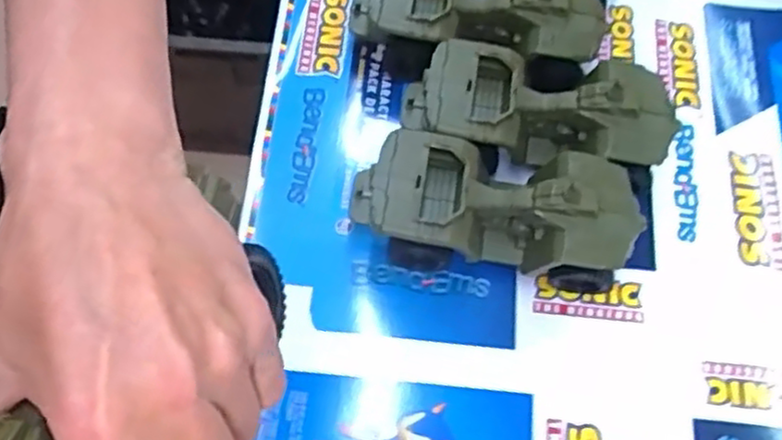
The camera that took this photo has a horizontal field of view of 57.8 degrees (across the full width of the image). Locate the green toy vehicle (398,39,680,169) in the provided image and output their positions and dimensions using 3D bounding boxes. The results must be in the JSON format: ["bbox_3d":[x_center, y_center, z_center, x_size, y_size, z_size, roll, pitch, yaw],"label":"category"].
[{"bbox_3d":[0.105,-0.076,0.516,0.189,0.080,0.080,7,68,0],"label":"green toy vehicle"}]

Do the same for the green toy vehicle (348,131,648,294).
[{"bbox_3d":[0.069,-0.008,0.490,0.186,0.079,0.085,9,68,1],"label":"green toy vehicle"}]

